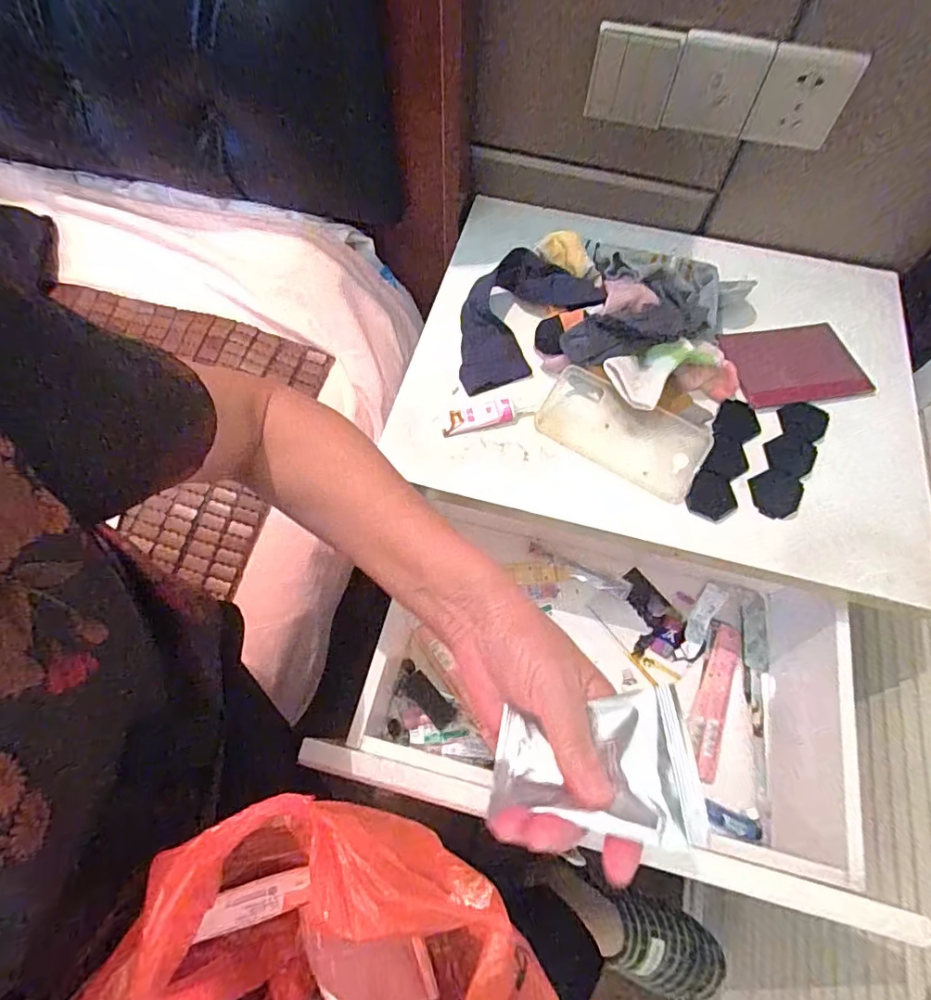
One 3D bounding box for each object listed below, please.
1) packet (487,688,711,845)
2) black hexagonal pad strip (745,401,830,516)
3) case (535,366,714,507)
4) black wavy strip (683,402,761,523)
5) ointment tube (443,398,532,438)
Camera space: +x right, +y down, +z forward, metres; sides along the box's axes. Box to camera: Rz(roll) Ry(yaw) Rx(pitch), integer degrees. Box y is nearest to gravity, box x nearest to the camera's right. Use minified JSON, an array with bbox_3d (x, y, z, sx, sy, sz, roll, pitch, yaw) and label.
[{"bbox_3d":[0.059,0.130,0.254,0.094,0.015,0.063,-17,46,23],"label":"packet"},{"bbox_3d":[0.330,-0.043,0.532,0.047,0.008,0.143,28,65,12],"label":"black hexagonal pad strip"},{"bbox_3d":[0.159,-0.068,0.539,0.168,0.011,0.081,29,85,13],"label":"case"},{"bbox_3d":[0.266,-0.042,0.532,0.047,0.010,0.147,30,66,0],"label":"black wavy strip"},{"bbox_3d":[0.023,-0.089,0.543,0.094,0.011,0.027,-15,65,-10],"label":"ointment tube"}]

